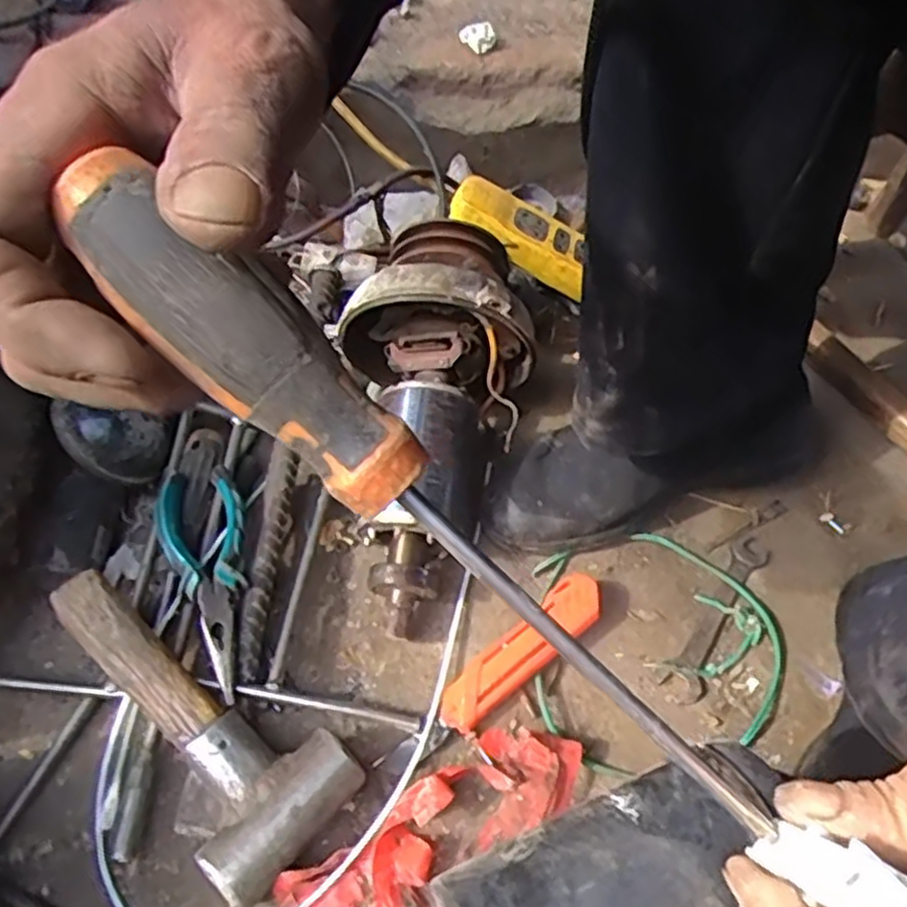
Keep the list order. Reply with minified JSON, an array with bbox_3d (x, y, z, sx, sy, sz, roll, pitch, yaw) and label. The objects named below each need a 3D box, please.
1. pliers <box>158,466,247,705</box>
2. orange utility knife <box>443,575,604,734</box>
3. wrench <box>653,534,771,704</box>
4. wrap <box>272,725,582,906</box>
[{"bbox_3d":[-0.151,0.080,0.465,0.052,0.030,0.151,-15,54,-15],"label":"pliers"},{"bbox_3d":[0.045,0.130,0.479,0.134,0.026,0.033,-34,62,-28],"label":"orange utility knife"},{"bbox_3d":[0.184,0.110,0.510,0.030,0.009,0.142,33,56,19],"label":"wrench"},{"bbox_3d":[-0.006,0.212,0.406,0.175,0.029,0.062,-27,59,-24],"label":"wrap"}]

